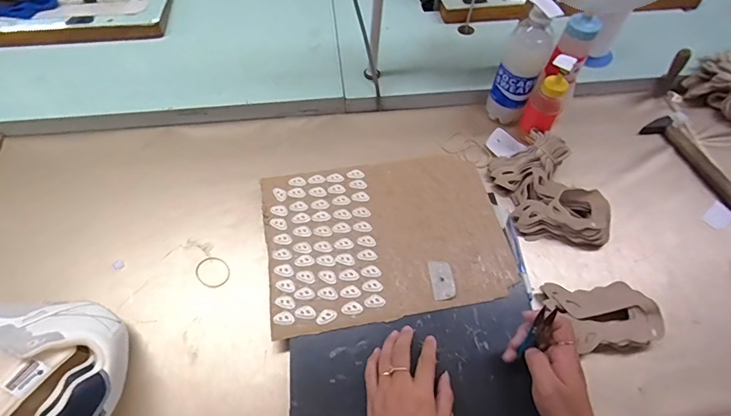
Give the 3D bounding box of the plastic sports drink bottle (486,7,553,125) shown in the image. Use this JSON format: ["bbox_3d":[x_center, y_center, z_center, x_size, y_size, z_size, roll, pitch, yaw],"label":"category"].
[{"bbox_3d":[0.245,-0.220,0.663,0.061,0.200,0.056,27,61,15],"label":"plastic sports drink bottle"}]

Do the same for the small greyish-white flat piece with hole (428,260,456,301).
[{"bbox_3d":[0.100,0.092,0.539,0.028,0.004,0.054,-4,58,-4],"label":"small greyish-white flat piece with hole"}]

